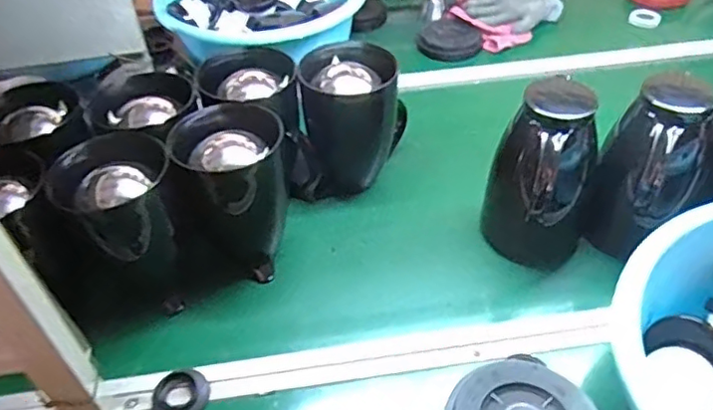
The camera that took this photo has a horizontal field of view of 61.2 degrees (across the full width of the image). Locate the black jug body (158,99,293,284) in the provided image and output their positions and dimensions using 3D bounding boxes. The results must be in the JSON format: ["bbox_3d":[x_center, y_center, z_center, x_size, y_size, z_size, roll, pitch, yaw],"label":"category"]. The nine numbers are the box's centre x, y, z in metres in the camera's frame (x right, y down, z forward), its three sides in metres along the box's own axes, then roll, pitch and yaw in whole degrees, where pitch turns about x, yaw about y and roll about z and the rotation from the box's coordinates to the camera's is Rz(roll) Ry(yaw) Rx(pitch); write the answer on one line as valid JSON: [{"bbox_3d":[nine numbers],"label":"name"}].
[{"bbox_3d":[-0.138,-0.021,0.716,0.124,0.168,0.145,-1,44,2],"label":"black jug body"}]

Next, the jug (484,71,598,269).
[{"bbox_3d":[0.223,-0.017,0.699,0.113,0.197,0.110,-12,45,-10],"label":"jug"}]

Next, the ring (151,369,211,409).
[{"bbox_3d":[-0.180,0.196,0.618,0.057,0.012,0.053,-1,44,1],"label":"ring"}]

